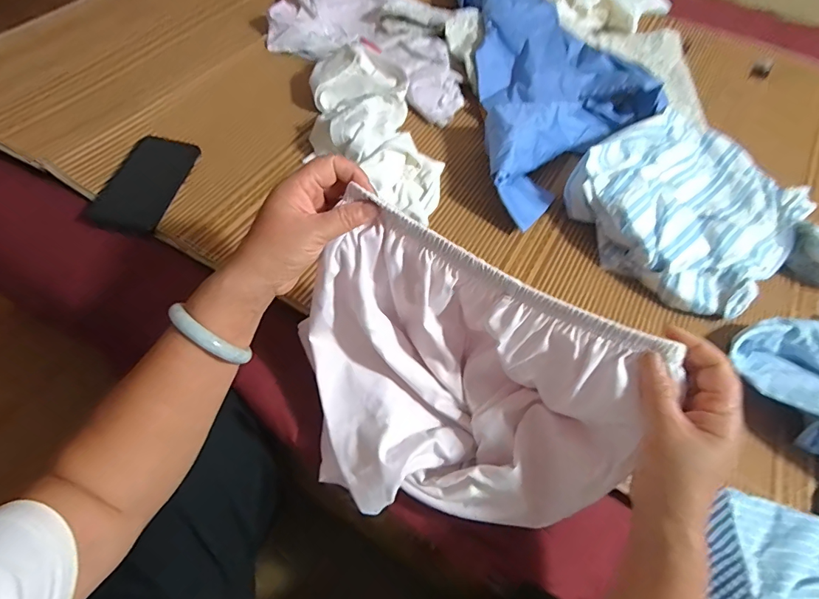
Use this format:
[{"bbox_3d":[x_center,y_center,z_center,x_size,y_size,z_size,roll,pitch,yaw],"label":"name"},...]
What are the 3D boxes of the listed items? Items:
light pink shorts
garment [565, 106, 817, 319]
[{"bbox_3d":[0.036,0.086,0.390,0.287,0.164,0.175,25,60,10],"label":"light pink shorts"},{"bbox_3d":[0.402,-0.143,0.644,0.331,0.086,0.272,-36,68,-23],"label":"garment"}]

